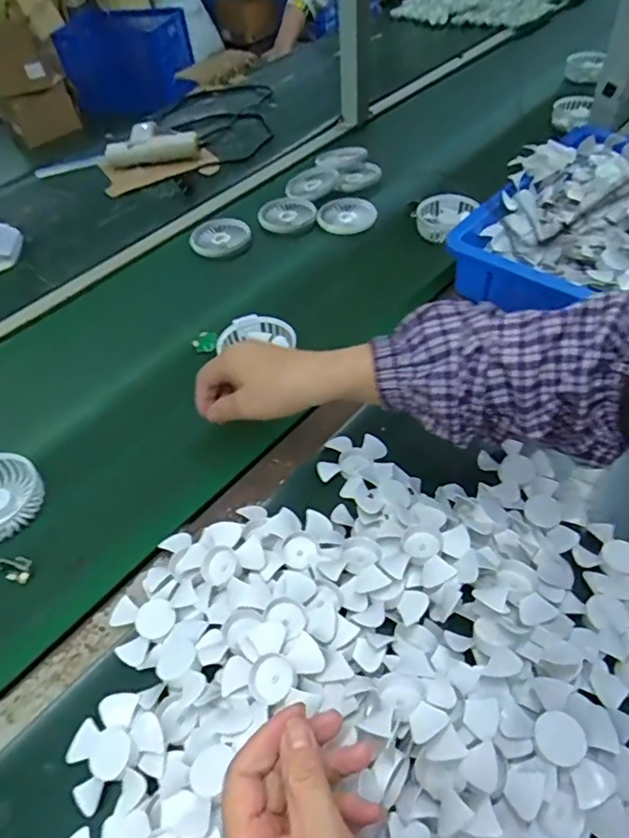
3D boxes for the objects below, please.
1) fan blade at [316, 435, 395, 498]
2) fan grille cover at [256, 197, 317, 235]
[{"bbox_3d":[0.038,0.044,0.522,0.067,0.022,0.067,-3,49,4],"label":"fan blade"},{"bbox_3d":[-0.042,-0.318,0.844,0.078,0.016,0.081,-32,53,-20],"label":"fan grille cover"}]

